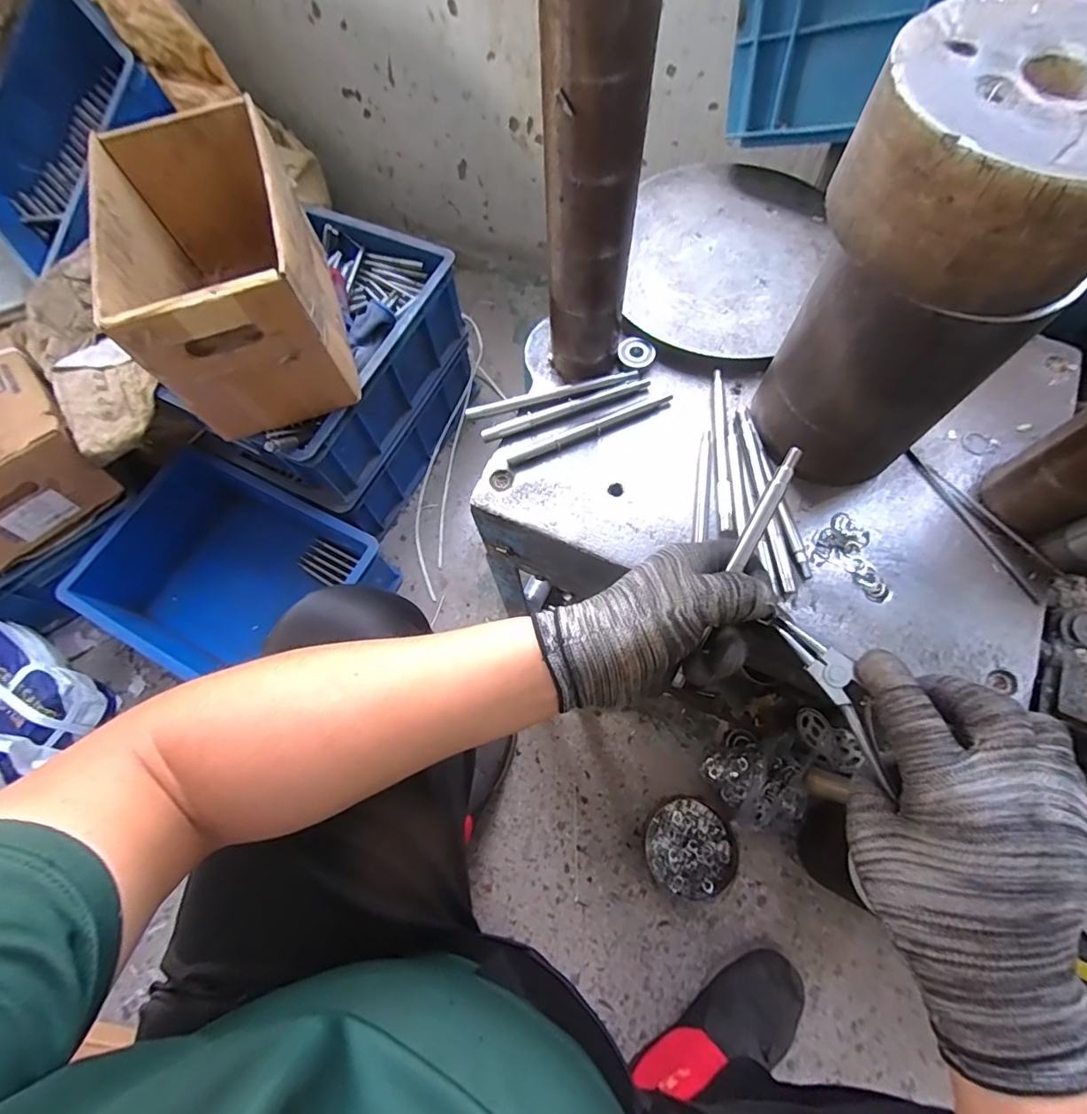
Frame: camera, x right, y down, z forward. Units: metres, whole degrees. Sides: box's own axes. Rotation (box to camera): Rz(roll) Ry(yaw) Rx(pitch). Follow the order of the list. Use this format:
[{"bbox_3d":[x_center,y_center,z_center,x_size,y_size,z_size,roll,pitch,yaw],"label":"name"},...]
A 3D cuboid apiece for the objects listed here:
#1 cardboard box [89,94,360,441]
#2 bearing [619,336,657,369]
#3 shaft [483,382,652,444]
[{"bbox_3d":[-0.387,-0.363,0.652,0.195,0.198,0.344,-19,69,-5],"label":"cardboard box"},{"bbox_3d":[0.090,-0.194,0.500,0.034,0.013,0.030,11,70,7],"label":"bearing"},{"bbox_3d":[0.021,-0.137,0.482,0.161,0.011,0.011,-21,70,-5],"label":"shaft"}]

